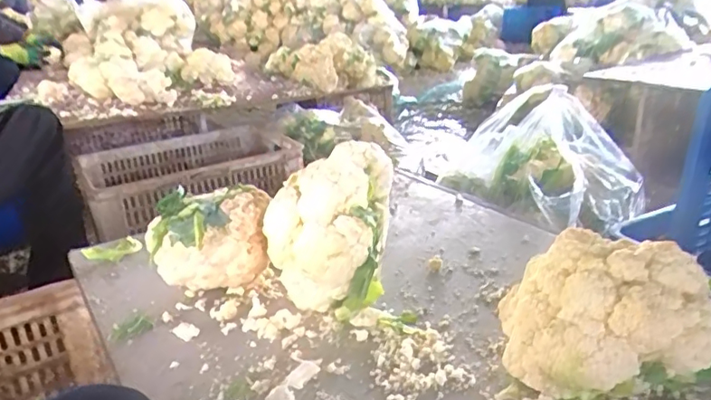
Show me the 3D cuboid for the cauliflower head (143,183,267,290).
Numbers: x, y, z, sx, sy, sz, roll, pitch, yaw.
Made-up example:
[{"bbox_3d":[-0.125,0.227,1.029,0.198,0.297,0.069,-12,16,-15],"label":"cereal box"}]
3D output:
[{"bbox_3d":[-0.173,0.054,0.658,0.142,0.119,0.113,-12,23,-21],"label":"cauliflower head"}]

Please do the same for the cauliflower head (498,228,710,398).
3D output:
[{"bbox_3d":[0.206,0.104,0.468,0.143,0.138,0.139,-2,22,1],"label":"cauliflower head"}]

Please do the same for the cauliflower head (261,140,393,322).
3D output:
[{"bbox_3d":[-0.029,0.041,0.612,0.143,0.166,0.151,-2,22,2],"label":"cauliflower head"}]

